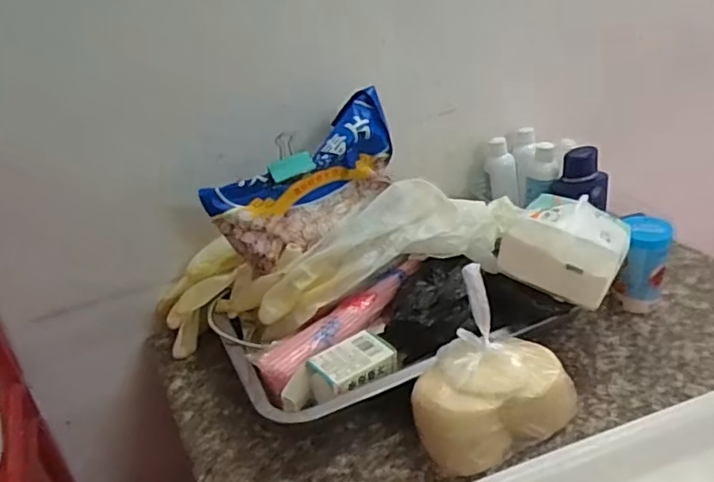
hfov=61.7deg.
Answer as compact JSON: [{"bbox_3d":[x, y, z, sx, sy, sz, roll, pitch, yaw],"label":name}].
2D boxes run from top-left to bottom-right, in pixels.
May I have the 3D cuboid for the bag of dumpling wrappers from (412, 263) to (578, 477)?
[{"bbox_3d":[0.103,0.100,0.466,0.125,0.129,0.073,-19,32,-21],"label":"bag of dumpling wrappers"}]

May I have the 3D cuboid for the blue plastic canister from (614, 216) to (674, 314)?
[{"bbox_3d":[0.288,0.024,0.601,0.042,0.094,0.053,14,35,30],"label":"blue plastic canister"}]

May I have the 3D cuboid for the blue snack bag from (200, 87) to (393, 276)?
[{"bbox_3d":[-0.039,-0.055,0.578,0.194,0.087,0.056,-39,40,-16],"label":"blue snack bag"}]

